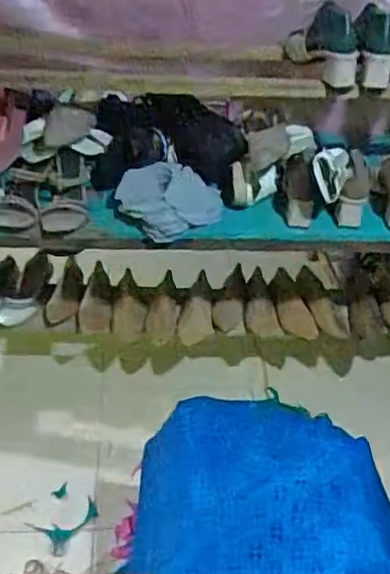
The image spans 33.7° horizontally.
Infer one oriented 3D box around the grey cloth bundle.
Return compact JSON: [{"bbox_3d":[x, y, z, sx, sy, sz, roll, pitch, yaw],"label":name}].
[{"bbox_3d":[-0.048,-0.170,1.249,0.191,0.062,0.155,-13,78,-28],"label":"grey cloth bundle"}]

